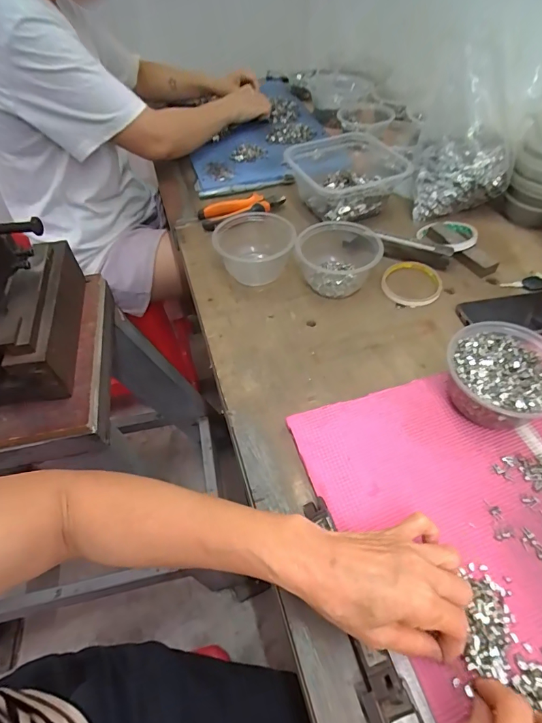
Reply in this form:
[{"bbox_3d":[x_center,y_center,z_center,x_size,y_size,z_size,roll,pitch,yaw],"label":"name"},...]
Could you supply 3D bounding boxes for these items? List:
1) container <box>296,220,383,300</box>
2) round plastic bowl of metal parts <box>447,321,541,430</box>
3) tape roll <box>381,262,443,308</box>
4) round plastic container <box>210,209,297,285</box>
[{"bbox_3d":[0.097,-0.153,0.581,0.111,0.062,0.120,-1,50,1],"label":"container"},{"bbox_3d":[0.243,0.019,0.426,0.110,0.063,0.112,-1,50,1],"label":"round plastic bowl of metal parts"},{"bbox_3d":[0.200,-0.115,0.578,0.081,0.011,0.091,4,50,6],"label":"tape roll"},{"bbox_3d":[-0.025,-0.172,0.605,0.119,0.057,0.124,-1,50,1],"label":"round plastic container"}]

